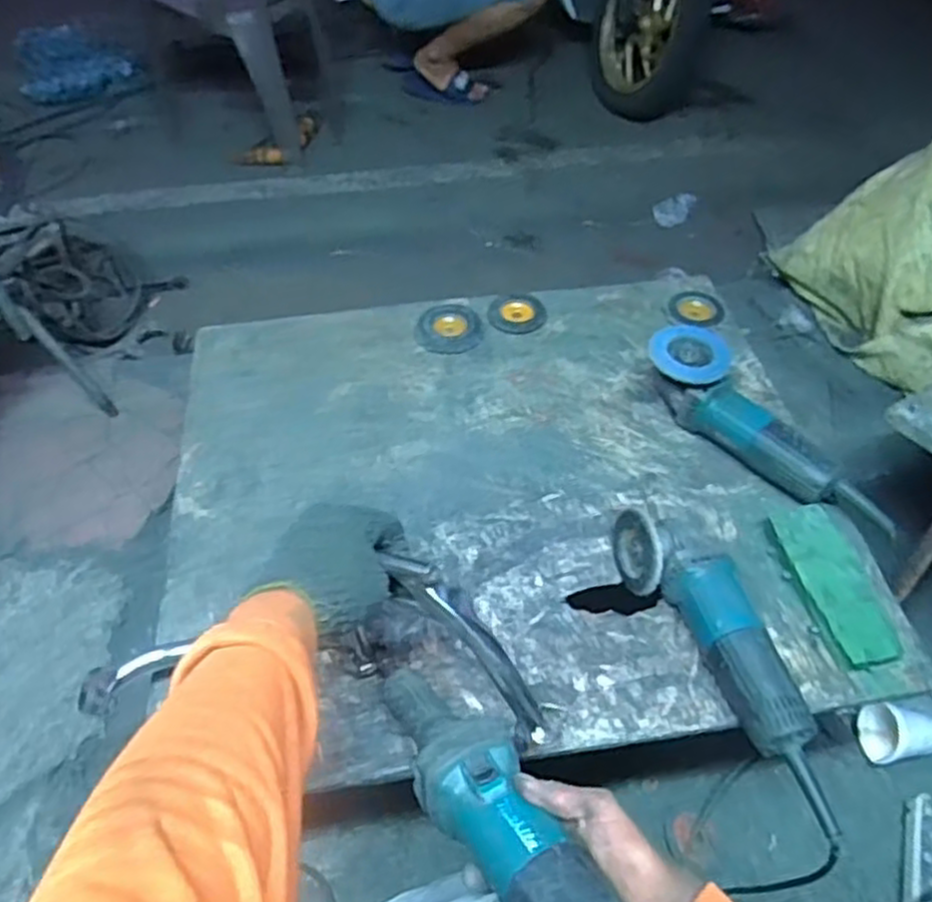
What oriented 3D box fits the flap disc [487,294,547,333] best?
[{"bbox_3d":[0.073,-0.197,1.072,0.080,0.012,0.073,14,52,11],"label":"flap disc"}]

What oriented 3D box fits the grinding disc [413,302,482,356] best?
[{"bbox_3d":[-0.023,-0.173,1.056,0.093,0.014,0.093,0,51,0],"label":"grinding disc"}]

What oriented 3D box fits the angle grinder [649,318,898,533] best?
[{"bbox_3d":[0.360,-0.032,0.886,0.111,0.093,0.327,-34,58,-25],"label":"angle grinder"}]

